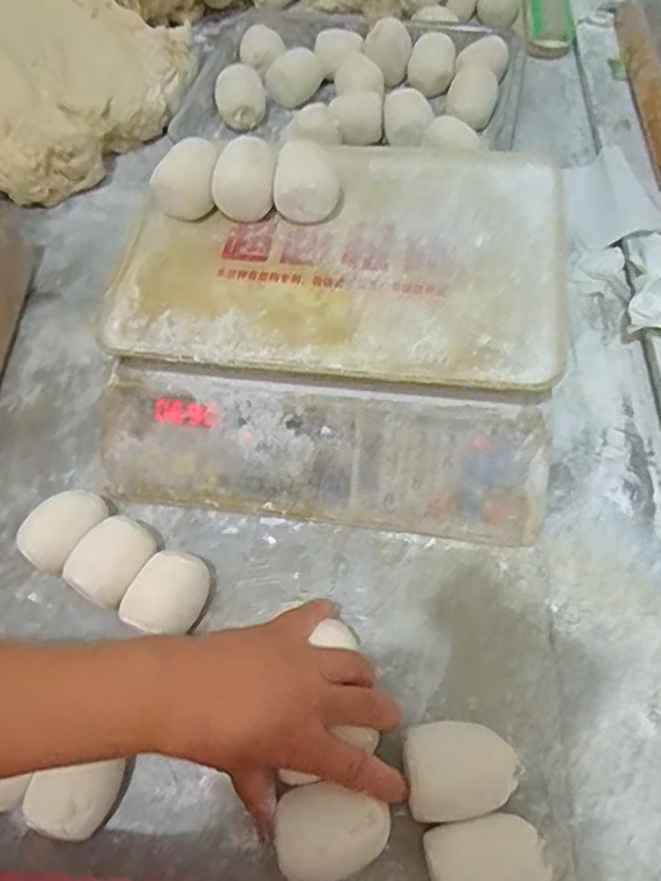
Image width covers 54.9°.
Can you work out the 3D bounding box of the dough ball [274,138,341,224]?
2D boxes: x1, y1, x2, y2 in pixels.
[{"bbox_3d":[-0.018,-0.203,0.493,0.048,0.045,0.051,-2,62,3],"label":"dough ball"}]

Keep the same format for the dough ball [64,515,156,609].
[{"bbox_3d":[-0.155,0.090,0.463,0.048,0.037,0.059,25,66,15],"label":"dough ball"}]

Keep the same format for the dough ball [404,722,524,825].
[{"bbox_3d":[0.078,0.200,0.385,0.064,0.044,0.049,-6,62,-1],"label":"dough ball"}]

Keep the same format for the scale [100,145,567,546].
[{"bbox_3d":[0.006,-0.094,0.514,0.322,0.103,0.300,6,62,6],"label":"scale"}]

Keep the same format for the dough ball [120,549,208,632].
[{"bbox_3d":[-0.113,0.111,0.451,0.047,0.033,0.059,28,67,16],"label":"dough ball"}]

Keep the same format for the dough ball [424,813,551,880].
[{"bbox_3d":[0.090,0.245,0.363,0.069,0.042,0.052,-9,62,-2],"label":"dough ball"}]

